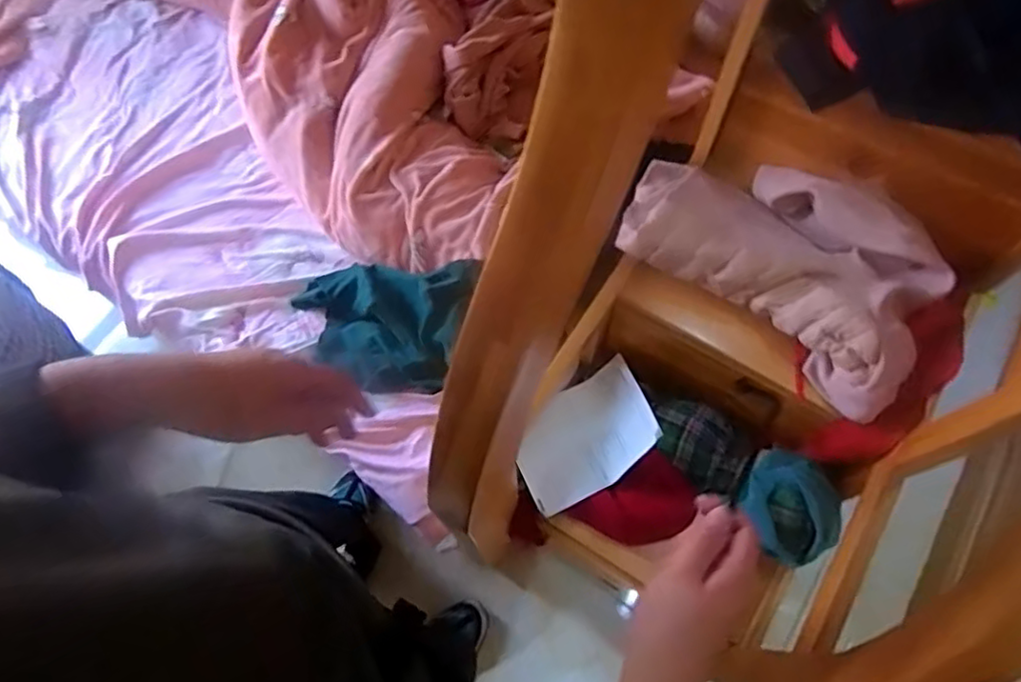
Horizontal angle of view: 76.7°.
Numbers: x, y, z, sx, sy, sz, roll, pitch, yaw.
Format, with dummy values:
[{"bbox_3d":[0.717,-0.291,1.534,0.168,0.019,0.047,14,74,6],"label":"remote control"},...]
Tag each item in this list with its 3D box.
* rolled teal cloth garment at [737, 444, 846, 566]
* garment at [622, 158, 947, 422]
[{"bbox_3d":[0.472,0.278,1.089,0.163,0.079,0.153,32,71,14],"label":"rolled teal cloth garment"},{"bbox_3d":[0.422,-0.150,1.002,0.476,0.123,0.282,36,72,15],"label":"garment"}]

